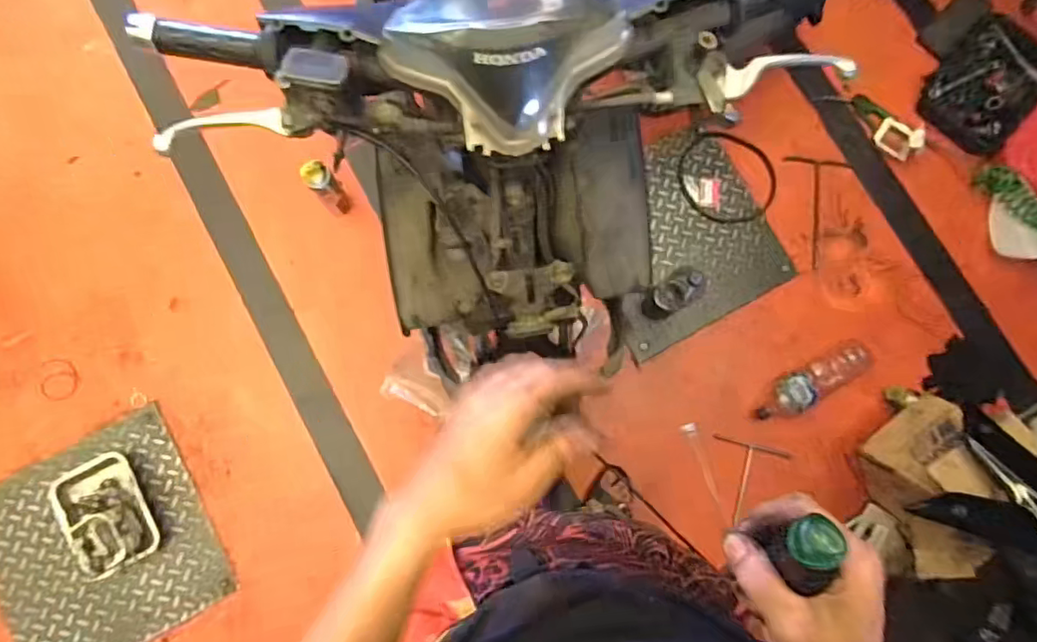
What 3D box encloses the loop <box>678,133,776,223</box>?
[{"bbox_3d":[0.565,-0.381,1.539,0.267,0.029,0.245,0,81,-1],"label":"loop"}]

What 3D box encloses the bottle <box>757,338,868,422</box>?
[{"bbox_3d":[0.741,0.151,1.428,0.341,0.078,0.102,-34,83,-6],"label":"bottle"}]

